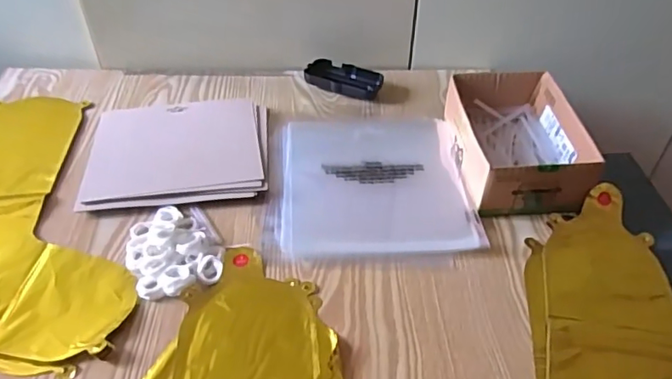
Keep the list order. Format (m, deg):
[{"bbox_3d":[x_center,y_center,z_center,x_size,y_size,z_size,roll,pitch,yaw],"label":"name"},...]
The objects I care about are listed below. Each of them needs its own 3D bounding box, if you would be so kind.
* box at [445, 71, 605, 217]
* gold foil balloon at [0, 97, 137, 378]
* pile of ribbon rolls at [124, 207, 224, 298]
[{"bbox_3d":[0.203,-0.059,0.612,0.123,0.062,0.185,-1,44,-1],"label":"box"},{"bbox_3d":[-0.362,0.029,0.560,0.219,0.012,0.415,-19,47,-19],"label":"gold foil balloon"},{"bbox_3d":[-0.167,0.057,0.525,0.075,0.022,0.108,-23,48,-22],"label":"pile of ribbon rolls"}]

